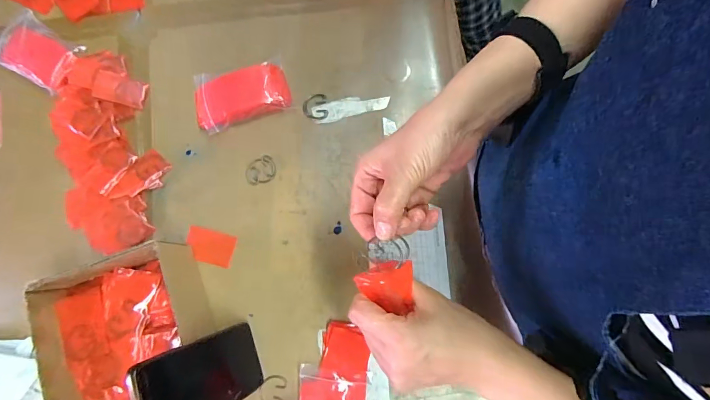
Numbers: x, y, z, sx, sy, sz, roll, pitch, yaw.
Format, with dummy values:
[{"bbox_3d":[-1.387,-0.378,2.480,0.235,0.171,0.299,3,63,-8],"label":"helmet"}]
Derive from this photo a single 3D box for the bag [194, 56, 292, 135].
[{"bbox_3d":[-0.157,-0.147,0.518,0.129,0.030,0.081,-19,79,-4],"label":"bag"}]

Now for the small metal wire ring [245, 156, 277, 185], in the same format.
[{"bbox_3d":[-0.127,-0.039,0.510,0.043,0.004,0.034,-27,80,-5],"label":"small metal wire ring"}]

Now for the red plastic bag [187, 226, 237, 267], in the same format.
[{"bbox_3d":[-0.189,0.060,0.492,0.062,0.004,0.042,14,79,3],"label":"red plastic bag"}]

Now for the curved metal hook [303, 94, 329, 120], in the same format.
[{"bbox_3d":[-0.055,-0.129,0.526,0.034,0.004,0.037,-6,84,-11],"label":"curved metal hook"}]

